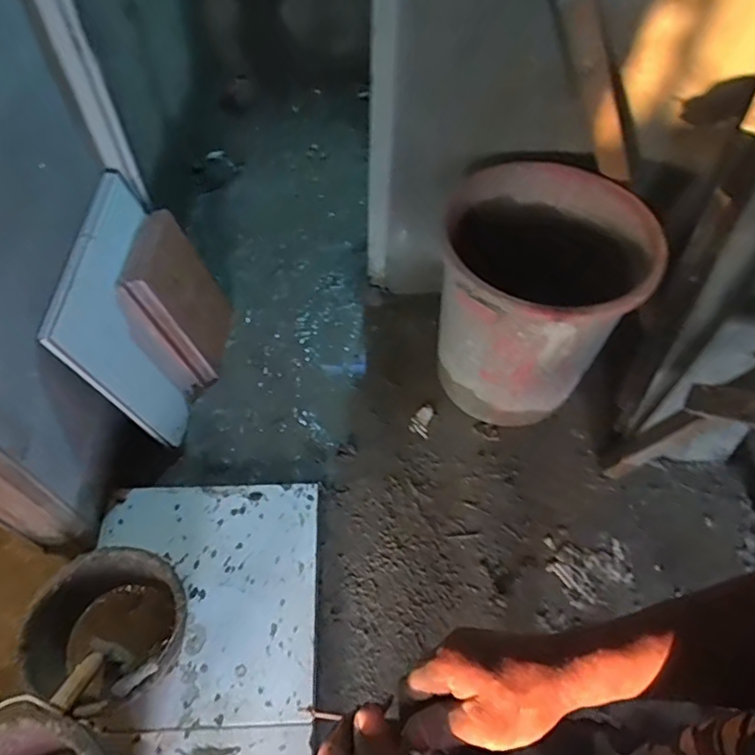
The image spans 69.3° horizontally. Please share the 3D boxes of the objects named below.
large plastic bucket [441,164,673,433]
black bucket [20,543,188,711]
[{"bbox_3d":[0.360,-0.173,1.332,0.444,0.505,0.432,1,56,-1],"label":"large plastic bucket"},{"bbox_3d":[-0.497,0.485,1.055,0.256,0.209,0.243,2,55,-3],"label":"black bucket"}]

